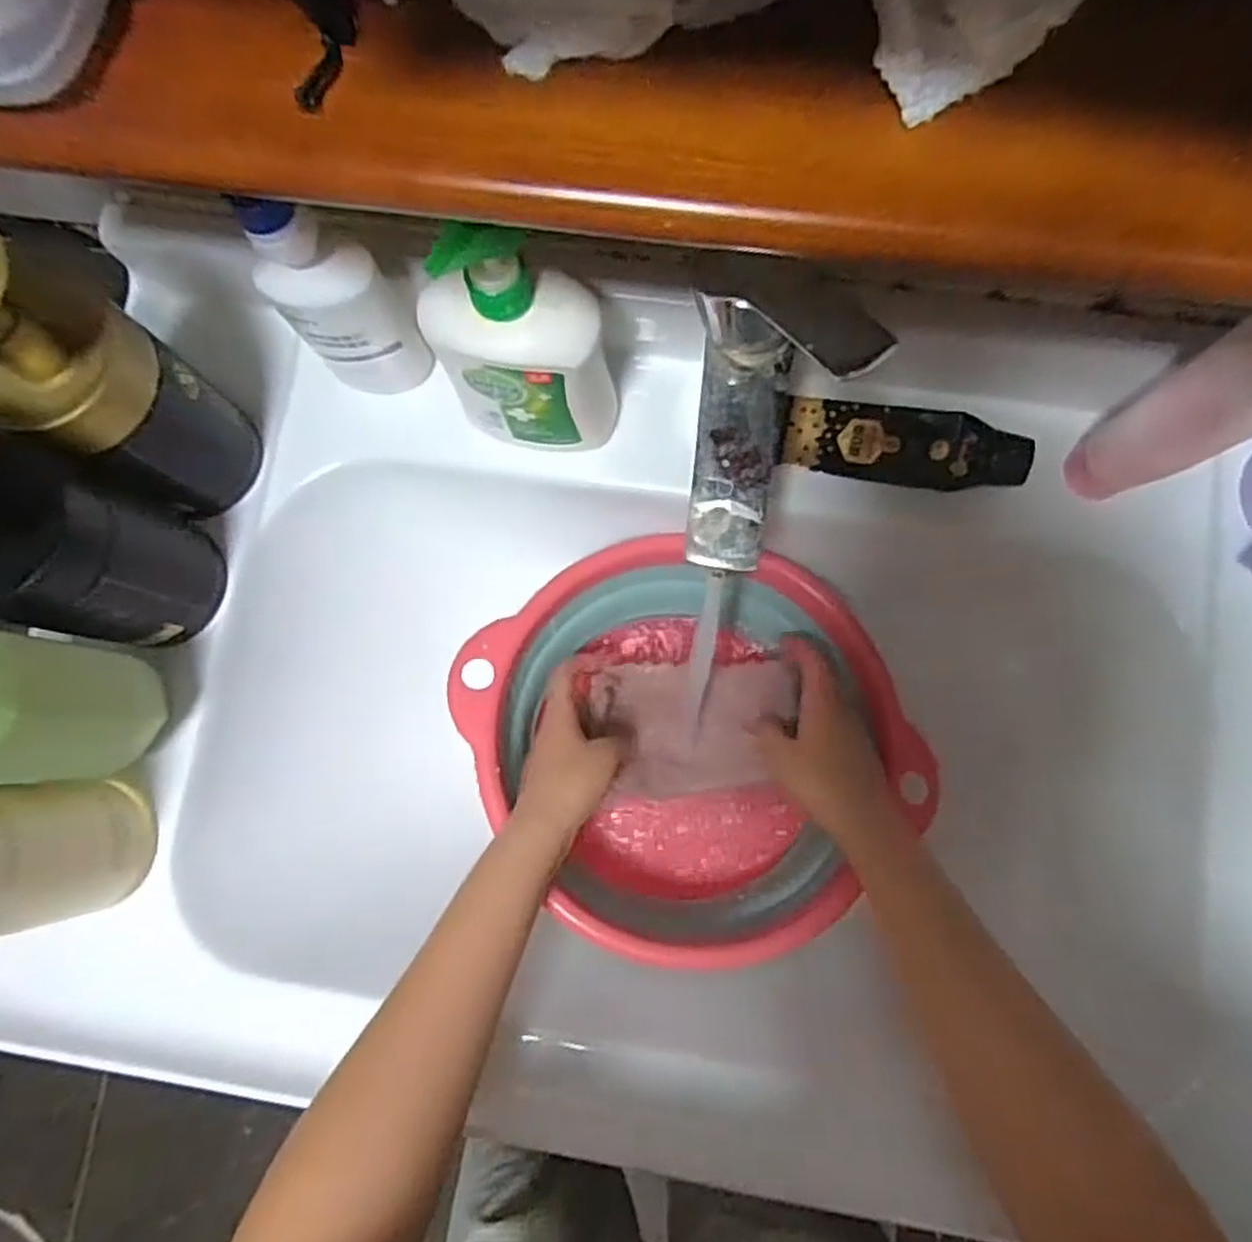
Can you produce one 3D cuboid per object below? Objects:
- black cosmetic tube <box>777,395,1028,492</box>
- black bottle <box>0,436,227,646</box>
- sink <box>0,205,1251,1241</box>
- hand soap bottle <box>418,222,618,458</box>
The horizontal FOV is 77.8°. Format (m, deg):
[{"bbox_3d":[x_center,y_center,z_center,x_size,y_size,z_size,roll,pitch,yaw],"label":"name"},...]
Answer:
[{"bbox_3d":[0.172,-0.110,0.481,0.139,0.034,0.044,13,82,4],"label":"black cosmetic tube"},{"bbox_3d":[-0.289,-0.038,0.399,0.061,0.185,0.082,26,83,6],"label":"black bottle"},{"bbox_3d":[0.049,0.063,0.516,0.802,0.157,0.478,8,82,4],"label":"sink"},{"bbox_3d":[-0.057,-0.142,0.419,0.094,0.154,0.051,0,81,3],"label":"hand soap bottle"}]

